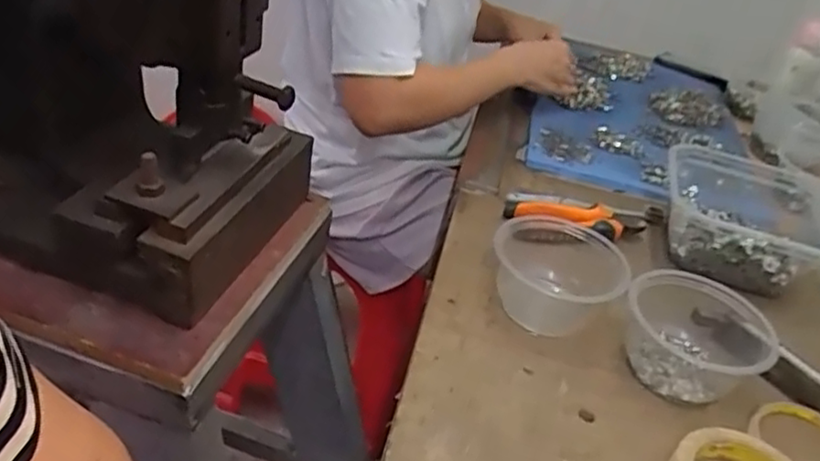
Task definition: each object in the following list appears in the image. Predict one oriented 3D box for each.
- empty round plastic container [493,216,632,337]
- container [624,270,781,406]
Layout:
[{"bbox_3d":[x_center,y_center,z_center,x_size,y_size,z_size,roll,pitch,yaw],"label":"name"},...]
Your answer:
[{"bbox_3d":[0.128,0.030,0.604,0.111,0.055,0.116,8,34,-5],"label":"empty round plastic container"},{"bbox_3d":[0.239,0.085,0.560,0.112,0.061,0.115,8,34,-5],"label":"container"}]

